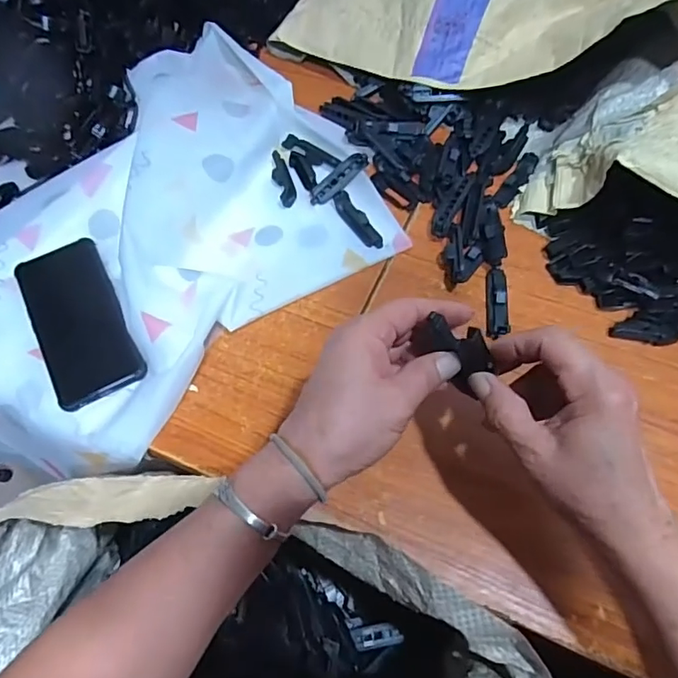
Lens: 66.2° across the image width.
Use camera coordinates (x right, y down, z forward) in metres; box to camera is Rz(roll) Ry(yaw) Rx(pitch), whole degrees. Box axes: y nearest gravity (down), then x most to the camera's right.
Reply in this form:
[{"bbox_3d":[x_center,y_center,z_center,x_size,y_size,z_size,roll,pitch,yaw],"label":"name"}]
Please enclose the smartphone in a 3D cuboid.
[{"bbox_3d":[-0.237,-0.019,0.472,0.074,0.016,0.158,-26,64,-12],"label":"smartphone"}]

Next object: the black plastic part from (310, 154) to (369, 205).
[{"bbox_3d":[0.001,-0.165,0.535,0.072,0.007,0.022,-43,68,-4],"label":"black plastic part"}]

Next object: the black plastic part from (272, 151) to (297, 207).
[{"bbox_3d":[-0.060,-0.170,0.550,0.018,0.012,0.071,-16,62,-7],"label":"black plastic part"}]

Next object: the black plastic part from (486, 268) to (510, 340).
[{"bbox_3d":[0.144,-0.035,0.467,0.020,0.015,0.071,5,62,4],"label":"black plastic part"}]

